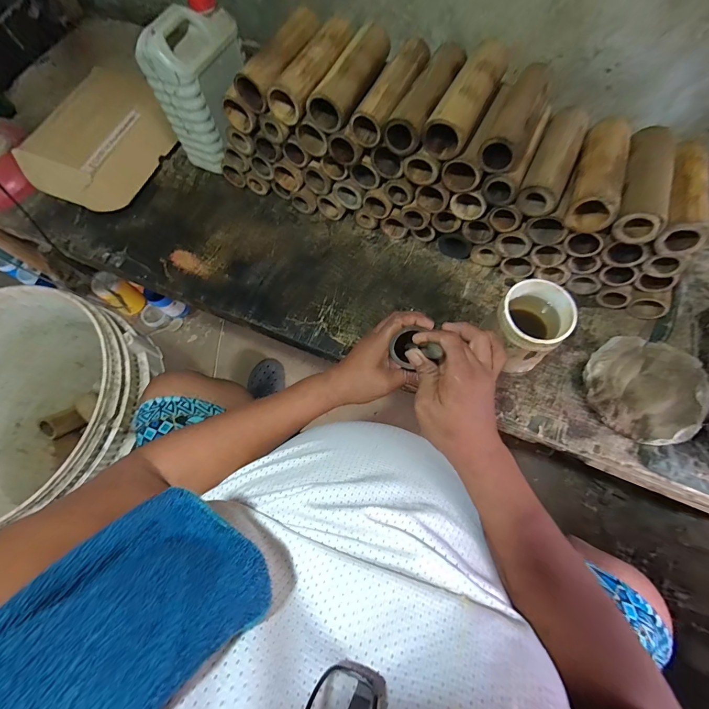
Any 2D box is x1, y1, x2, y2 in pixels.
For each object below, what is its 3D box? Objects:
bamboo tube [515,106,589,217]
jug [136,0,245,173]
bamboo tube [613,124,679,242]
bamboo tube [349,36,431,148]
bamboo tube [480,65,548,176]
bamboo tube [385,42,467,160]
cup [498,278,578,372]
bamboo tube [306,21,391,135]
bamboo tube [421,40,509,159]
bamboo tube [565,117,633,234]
[{"bbox_3d":[0.289,-0.282,0.507,0.053,0.045,0.175,24,70,12],"label":"bamboo tube"},{"bbox_3d":[-0.278,-0.492,0.658,0.106,0.234,0.164,22,70,12],"label":"jug"},{"bbox_3d":[0.399,-0.240,0.480,0.057,0.044,0.187,22,70,11],"label":"bamboo tube"},{"bbox_3d":[0.057,-0.384,0.513,0.055,0.055,0.175,27,71,13],"label":"bamboo tube"},{"bbox_3d":[0.223,-0.323,0.481,0.054,0.052,0.180,22,70,12],"label":"bamboo tube"},{"bbox_3d":[0.102,-0.359,0.493,0.053,0.053,0.174,29,71,14],"label":"bamboo tube"},{"bbox_3d":[0.251,-0.034,0.520,0.093,0.123,0.097,-1,67,2],"label":"cup"},{"bbox_3d":[0.002,-0.411,0.520,0.066,0.051,0.177,25,71,13],"label":"bamboo tube"},{"bbox_3d":[0.155,-0.352,0.482,0.059,0.055,0.180,26,71,13],"label":"bamboo tube"},{"bbox_3d":[0.347,-0.261,0.494,0.057,0.061,0.179,20,70,11],"label":"bamboo tube"}]

